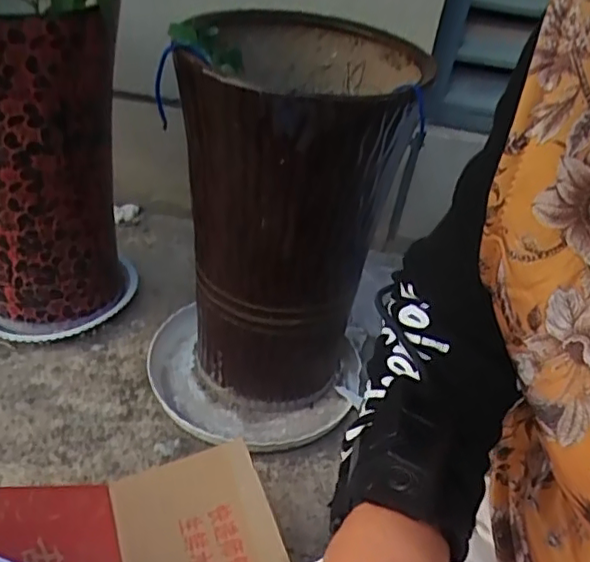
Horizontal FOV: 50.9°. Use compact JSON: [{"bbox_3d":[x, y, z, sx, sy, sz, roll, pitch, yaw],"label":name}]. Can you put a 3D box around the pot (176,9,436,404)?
[{"bbox_3d":[-0.015,-0.071,0.827,0.250,0.460,0.298,13,35,4],"label":"pot"}]

